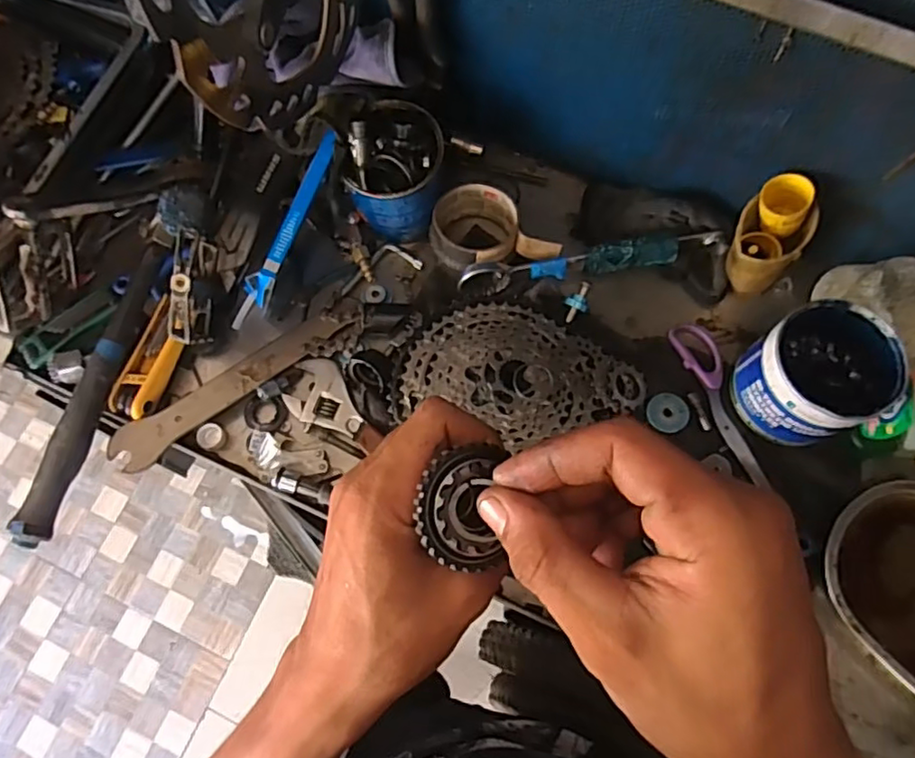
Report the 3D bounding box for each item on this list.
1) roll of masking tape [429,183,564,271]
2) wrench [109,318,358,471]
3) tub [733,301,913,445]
[{"bbox_3d":[0.033,-0.146,0.615,0.118,0.049,0.086,-8,72,0],"label":"roll of masking tape"},{"bbox_3d":[-0.215,0.003,0.582,0.233,0.011,0.041,-36,74,-9],"label":"wrench"},{"bbox_3d":[0.311,-0.006,0.532,0.115,0.080,0.105,-18,72,-3],"label":"tub"}]

